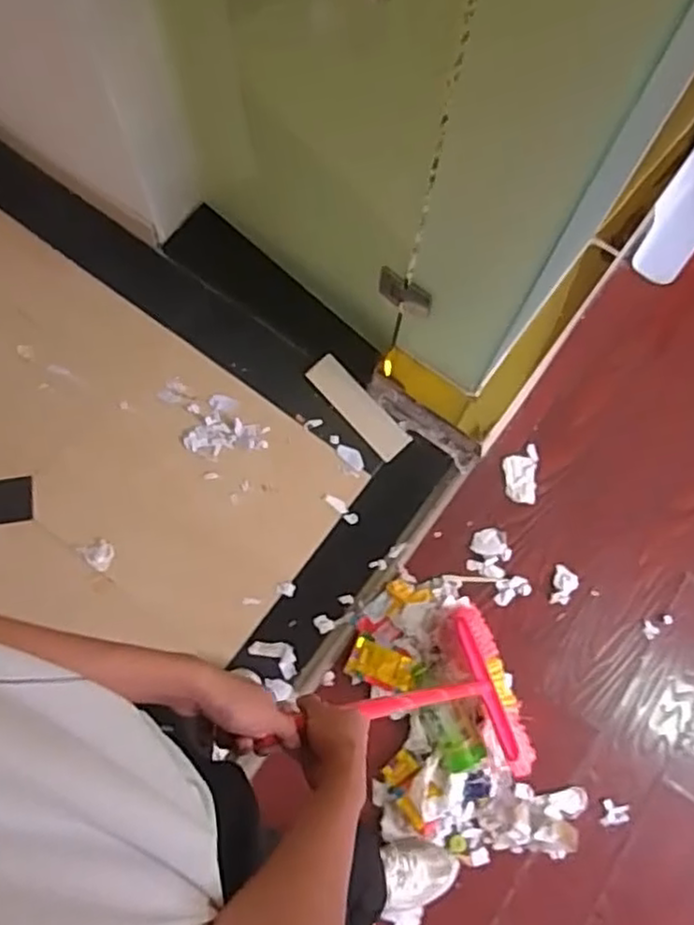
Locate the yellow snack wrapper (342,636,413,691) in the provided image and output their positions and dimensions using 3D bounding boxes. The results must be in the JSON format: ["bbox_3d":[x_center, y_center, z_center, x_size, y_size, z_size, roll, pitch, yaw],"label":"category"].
[{"bbox_3d":[0.065,0.386,1.319,0.126,0.016,0.066,17,73,3],"label":"yellow snack wrapper"}]

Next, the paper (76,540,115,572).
[{"bbox_3d":[-0.501,0.183,1.387,0.069,0.019,0.054,32,74,7],"label":"paper"}]

